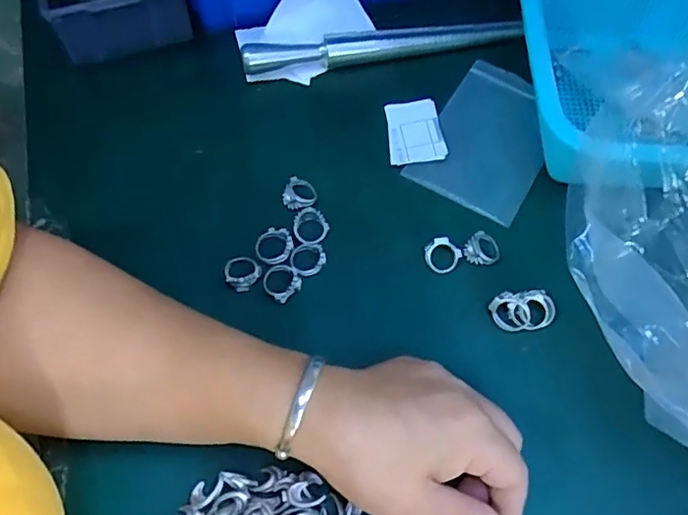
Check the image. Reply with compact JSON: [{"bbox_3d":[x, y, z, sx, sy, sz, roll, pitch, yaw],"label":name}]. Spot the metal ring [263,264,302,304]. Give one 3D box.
[{"bbox_3d":[-0.038,0.014,0.348,0.021,0.007,0.022,1,62,-1],"label":"metal ring"}]

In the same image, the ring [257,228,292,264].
[{"bbox_3d":[-0.044,-0.008,0.357,0.023,0.007,0.023,1,62,-1],"label":"ring"}]

